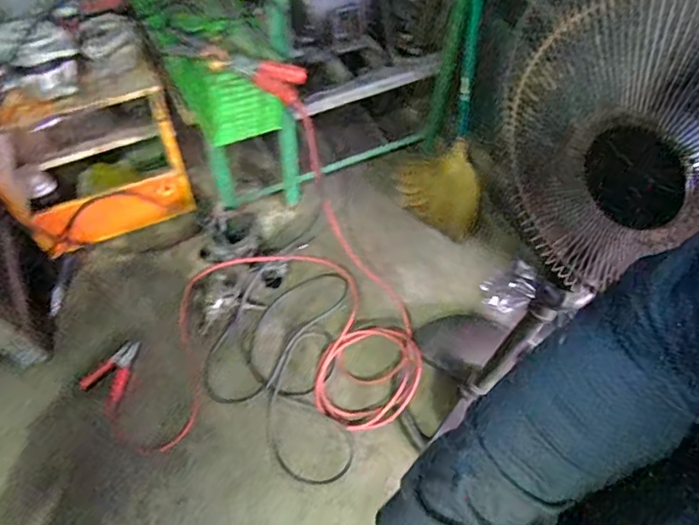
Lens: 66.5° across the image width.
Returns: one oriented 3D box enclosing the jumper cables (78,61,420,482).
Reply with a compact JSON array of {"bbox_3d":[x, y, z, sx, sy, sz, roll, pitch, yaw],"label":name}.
[{"bbox_3d":[-0.183,0.119,1.131,0.619,0.565,0.758,41,64,20],"label":"jumper cables"}]

